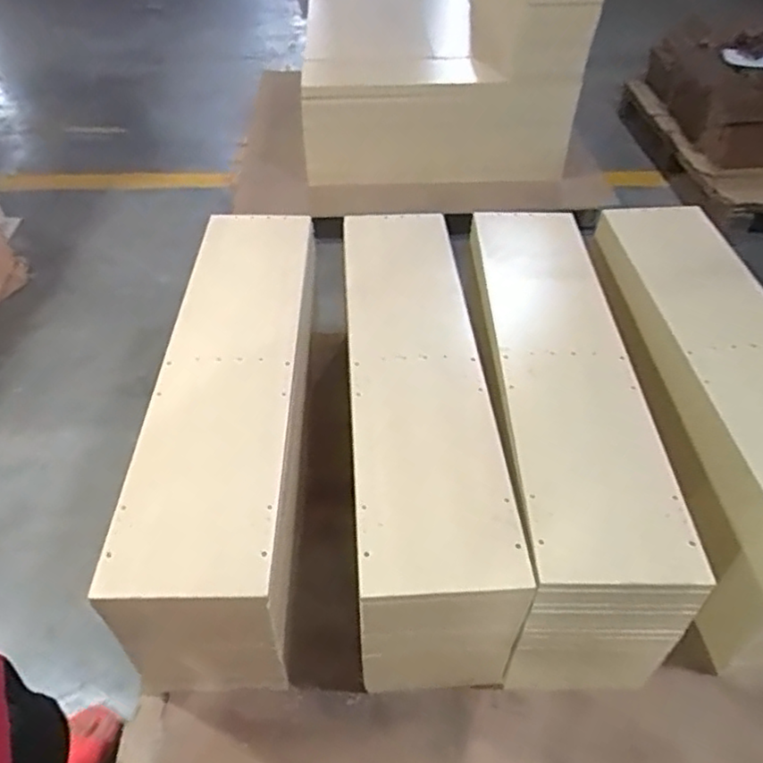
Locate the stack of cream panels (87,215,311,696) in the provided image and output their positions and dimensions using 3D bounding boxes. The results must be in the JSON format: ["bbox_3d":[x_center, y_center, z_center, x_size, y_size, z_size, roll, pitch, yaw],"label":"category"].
[{"bbox_3d":[-0.230,0.053,1.049,0.194,0.269,0.767,-1,45,-1],"label":"stack of cream panels"}]

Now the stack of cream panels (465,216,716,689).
[{"bbox_3d":[0.257,0.040,1.043,0.216,0.270,0.767,0,45,0],"label":"stack of cream panels"}]

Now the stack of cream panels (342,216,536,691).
[{"bbox_3d":[0.048,0.046,1.068,0.194,0.274,0.794,-2,45,-3],"label":"stack of cream panels"}]

